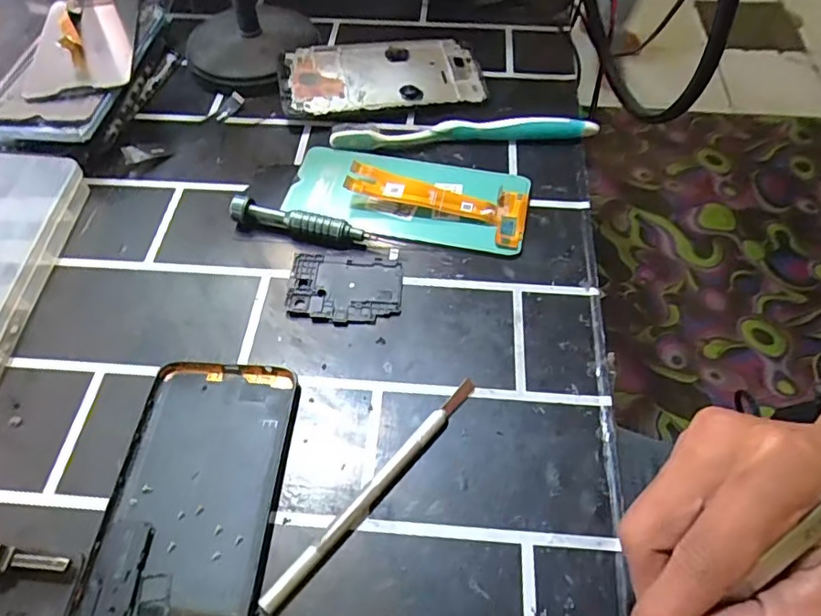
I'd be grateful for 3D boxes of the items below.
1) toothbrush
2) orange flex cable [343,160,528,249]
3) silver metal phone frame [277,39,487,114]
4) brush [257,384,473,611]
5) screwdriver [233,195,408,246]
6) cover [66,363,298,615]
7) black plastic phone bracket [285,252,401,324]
[{"bbox_3d":[0.039,-0.126,0.405,0.185,0.021,0.022,-2,55,-1],"label":"toothbrush"},{"bbox_3d":[0.017,-0.071,0.366,0.115,0.016,0.045,12,56,9],"label":"orange flex cable"},{"bbox_3d":[-0.022,-0.177,0.429,0.152,0.007,0.067,-8,70,-7],"label":"silver metal phone frame"},{"bbox_3d":[-0.015,0.083,0.266,0.008,0.007,0.138,36,63,23],"label":"brush"},{"bbox_3d":[-0.060,-0.052,0.350,0.107,0.017,0.013,10,56,8],"label":"screwdriver"},{"bbox_3d":[-0.103,0.099,0.256,0.074,0.005,0.161,3,55,3],"label":"cover"},{"bbox_3d":[-0.039,-0.011,0.332,0.066,0.005,0.044,7,55,6],"label":"black plastic phone bracket"}]

